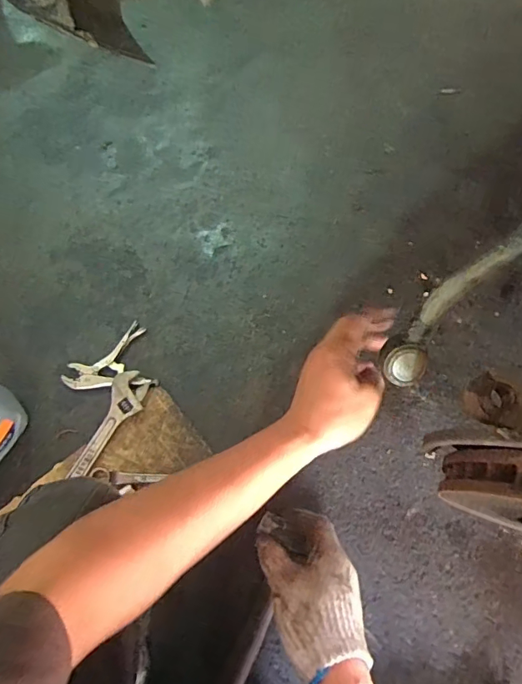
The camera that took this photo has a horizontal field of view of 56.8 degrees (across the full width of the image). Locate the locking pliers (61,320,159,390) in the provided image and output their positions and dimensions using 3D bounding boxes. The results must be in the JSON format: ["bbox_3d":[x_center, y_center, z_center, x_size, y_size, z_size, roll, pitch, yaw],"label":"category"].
[{"bbox_3d":[-0.286,0.025,0.919,0.173,0.015,0.128,-4,70,0],"label":"locking pliers"}]

